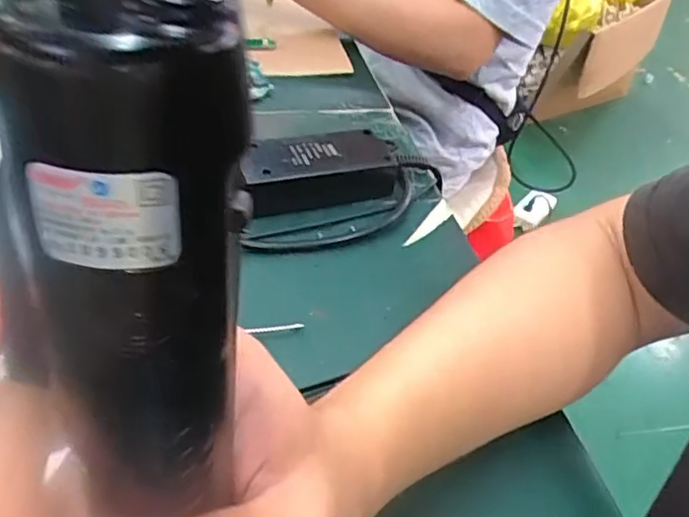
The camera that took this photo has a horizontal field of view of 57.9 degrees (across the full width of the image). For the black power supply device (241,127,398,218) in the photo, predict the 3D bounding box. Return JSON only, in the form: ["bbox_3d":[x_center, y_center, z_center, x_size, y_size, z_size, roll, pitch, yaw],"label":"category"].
[{"bbox_3d":[-0.018,-0.065,0.451,0.116,0.032,0.051,-10,45,-19],"label":"black power supply device"}]

